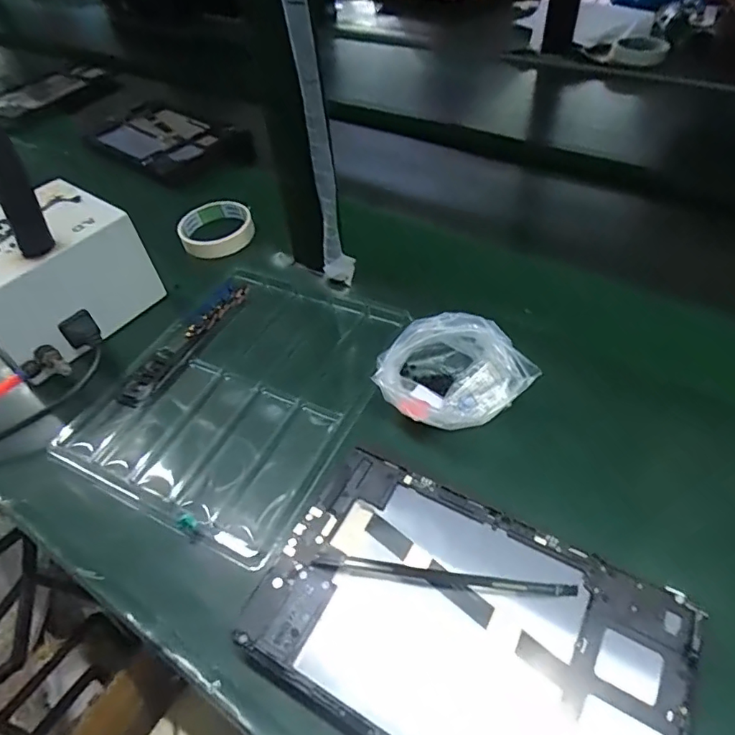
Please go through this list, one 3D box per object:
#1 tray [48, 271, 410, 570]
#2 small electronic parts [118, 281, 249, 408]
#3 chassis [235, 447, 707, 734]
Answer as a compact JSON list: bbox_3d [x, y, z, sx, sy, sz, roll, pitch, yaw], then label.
[{"bbox_3d":[-0.115,0.013,0.469,0.227,0.011,0.268,19,55,20],"label":"tray"},{"bbox_3d":[-0.185,-0.028,0.519,0.041,0.012,0.172,14,50,22],"label":"small electronic parts"},{"bbox_3d":[0.056,0.153,0.303,0.238,0.015,0.149,21,56,21],"label":"chassis"}]

